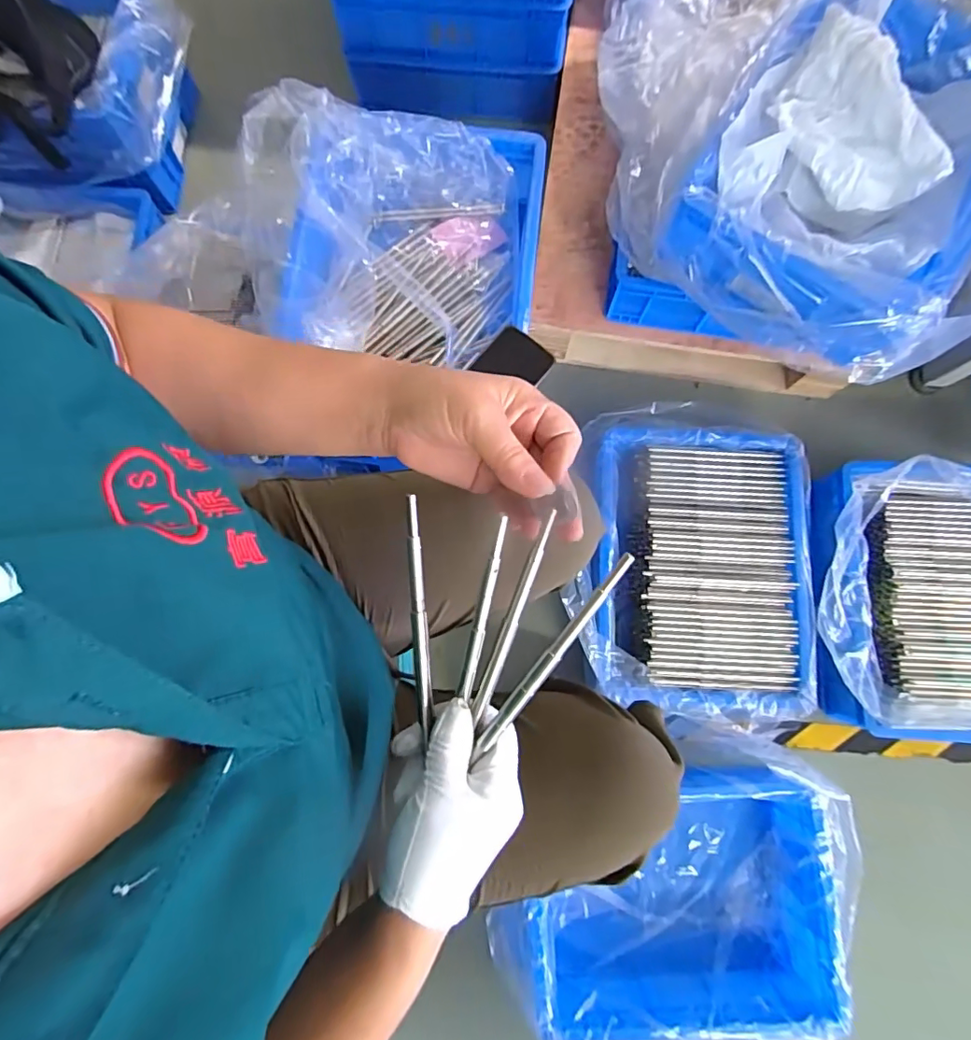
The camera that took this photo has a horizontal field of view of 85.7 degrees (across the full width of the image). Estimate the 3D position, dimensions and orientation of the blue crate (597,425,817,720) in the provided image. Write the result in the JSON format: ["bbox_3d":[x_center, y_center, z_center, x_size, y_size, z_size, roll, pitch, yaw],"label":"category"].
[{"bbox_3d":[0.323,0.072,0.836,0.345,0.109,0.435,5,80,0],"label":"blue crate"}]

